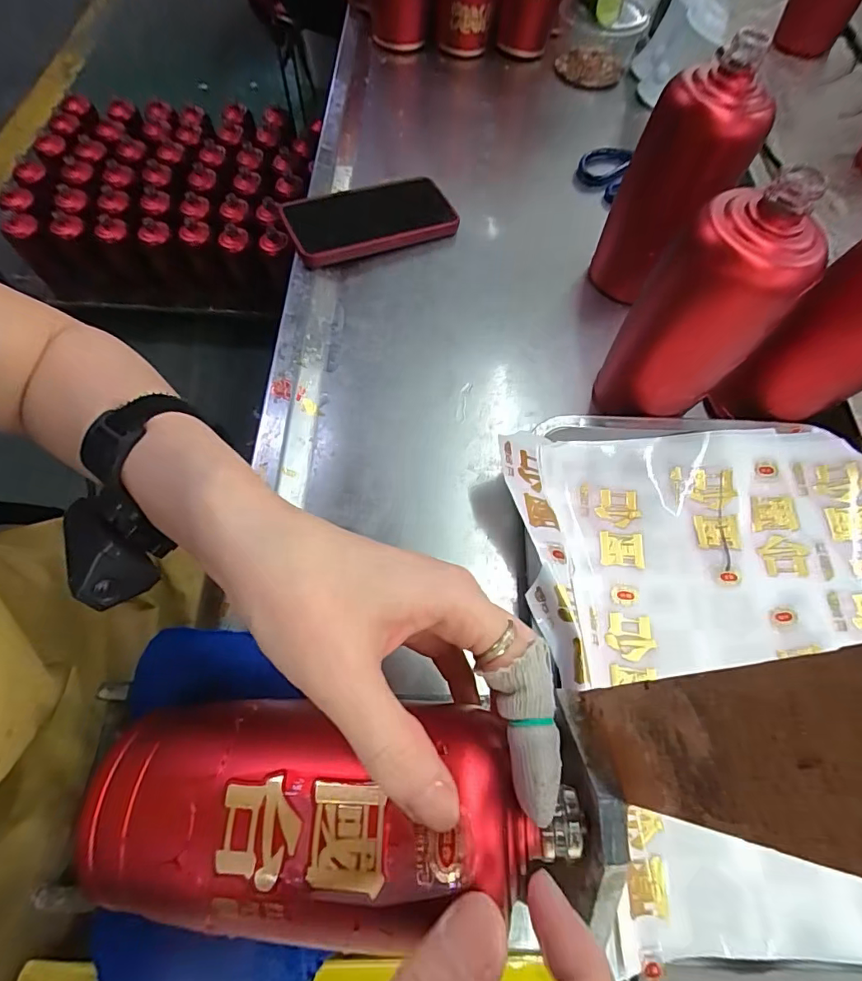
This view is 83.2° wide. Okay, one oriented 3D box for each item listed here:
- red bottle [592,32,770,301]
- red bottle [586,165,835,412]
[{"bbox_3d":[0.204,-0.251,0.418,0.075,0.178,0.070,1,63,-1],"label":"red bottle"},{"bbox_3d":[0.182,-0.114,0.344,0.073,0.183,0.068,3,63,0],"label":"red bottle"}]

